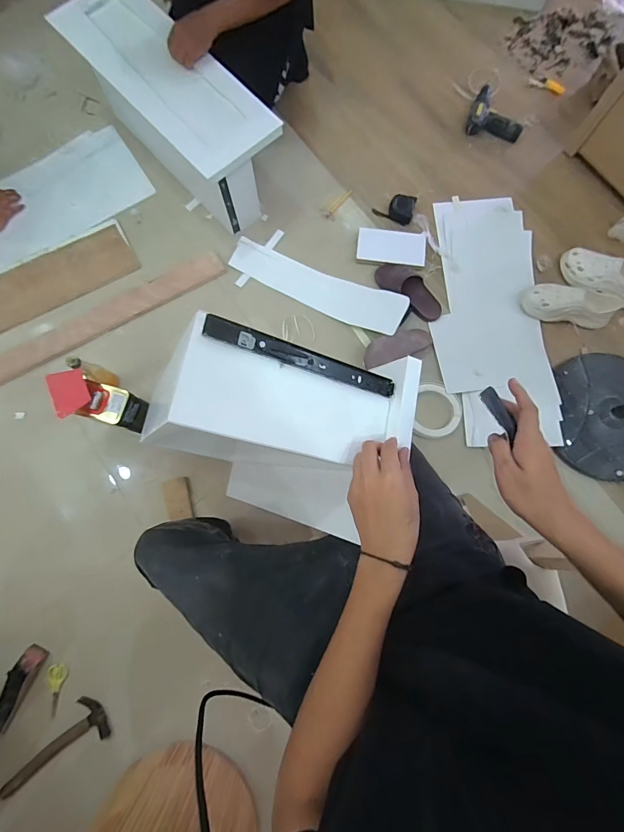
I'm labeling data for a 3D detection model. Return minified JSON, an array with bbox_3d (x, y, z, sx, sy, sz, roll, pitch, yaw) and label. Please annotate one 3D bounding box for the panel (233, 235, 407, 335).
[{"bbox_3d":[0.009,-0.417,1.164,0.579,0.064,0.128,25,80,5],"label":"panel"}]

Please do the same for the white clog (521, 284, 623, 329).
[{"bbox_3d":[0.808,-0.344,1.148,0.286,0.074,0.099,13,79,2],"label":"white clog"}]

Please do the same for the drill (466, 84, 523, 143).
[{"bbox_3d":[0.657,-1.080,1.312,0.181,0.051,0.187,14,79,3],"label":"drill"}]

